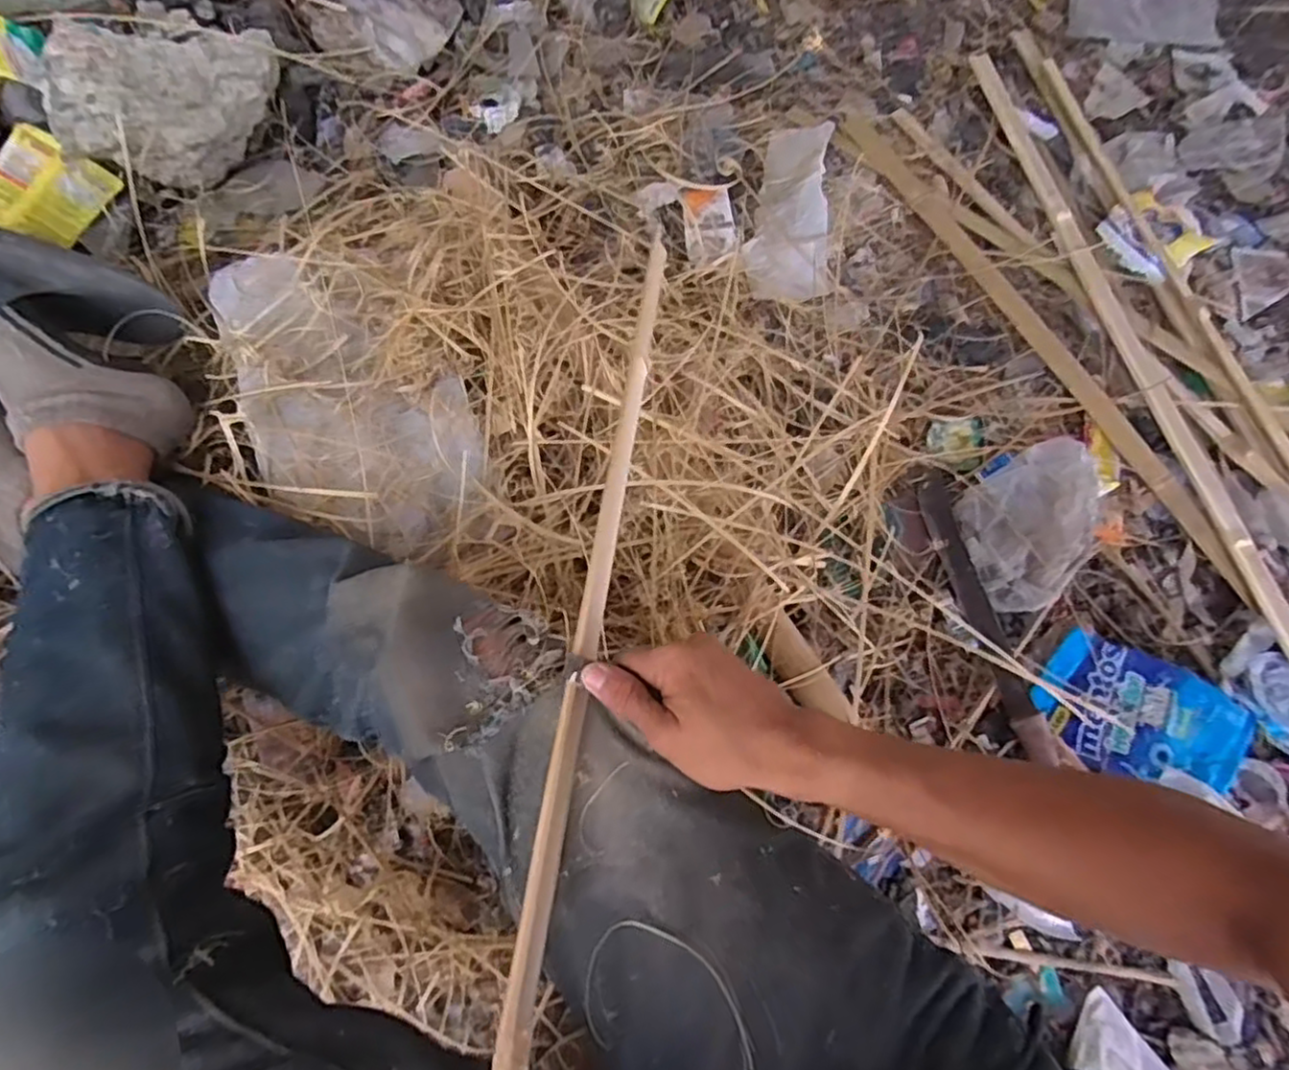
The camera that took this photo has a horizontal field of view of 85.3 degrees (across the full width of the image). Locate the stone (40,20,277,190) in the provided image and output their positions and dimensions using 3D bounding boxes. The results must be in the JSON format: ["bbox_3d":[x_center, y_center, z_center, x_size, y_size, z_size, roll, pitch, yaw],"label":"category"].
[{"bbox_3d":[-0.527,-0.484,0.792,0.223,0.102,0.150,-14,72,-13],"label":"stone"}]

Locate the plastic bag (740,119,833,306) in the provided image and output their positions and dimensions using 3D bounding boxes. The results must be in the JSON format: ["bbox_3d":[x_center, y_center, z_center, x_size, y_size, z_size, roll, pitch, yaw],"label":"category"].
[{"bbox_3d":[0.188,-0.427,0.919,0.110,0.053,0.274,6,69,-6],"label":"plastic bag"}]

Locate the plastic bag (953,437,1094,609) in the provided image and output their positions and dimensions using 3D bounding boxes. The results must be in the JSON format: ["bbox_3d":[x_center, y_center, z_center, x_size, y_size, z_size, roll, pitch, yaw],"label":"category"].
[{"bbox_3d":[0.446,-0.014,0.793,0.150,0.059,0.171,-17,73,-8],"label":"plastic bag"}]

